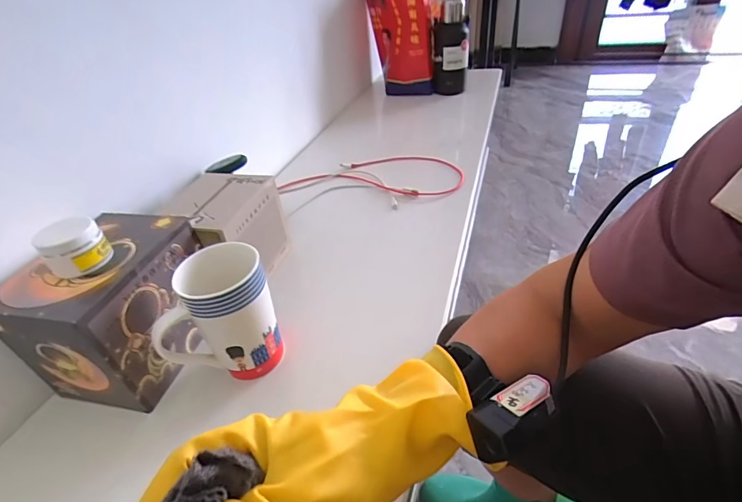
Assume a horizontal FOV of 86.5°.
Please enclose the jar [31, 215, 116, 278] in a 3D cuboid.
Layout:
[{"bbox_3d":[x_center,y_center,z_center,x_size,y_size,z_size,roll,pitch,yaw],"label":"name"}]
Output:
[{"bbox_3d":[-0.301,-0.005,0.400,0.055,0.040,0.051,-4,38,3],"label":"jar"}]

